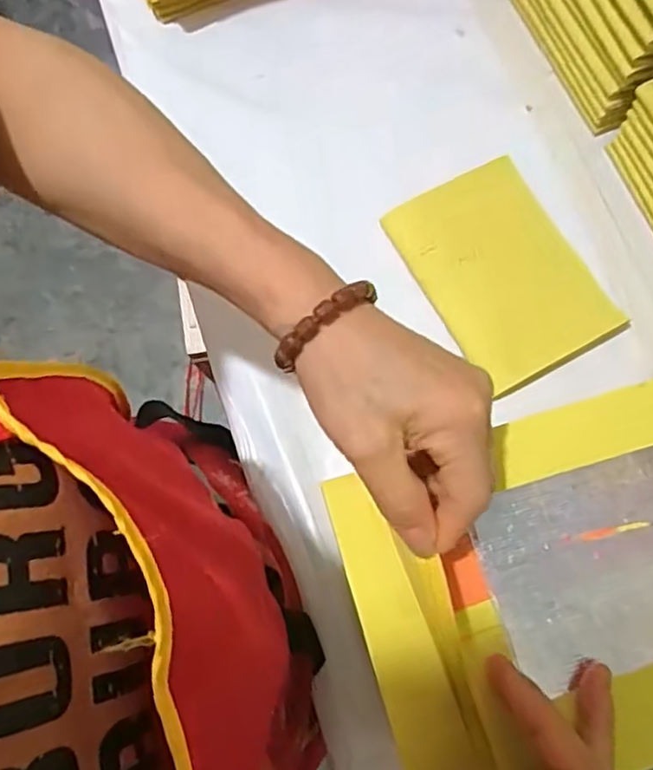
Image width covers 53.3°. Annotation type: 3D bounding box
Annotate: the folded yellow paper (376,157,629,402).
[{"bbox_3d":[0.126,-0.084,0.474,0.109,0.011,0.156,-28,76,-5],"label":"folded yellow paper"}]

